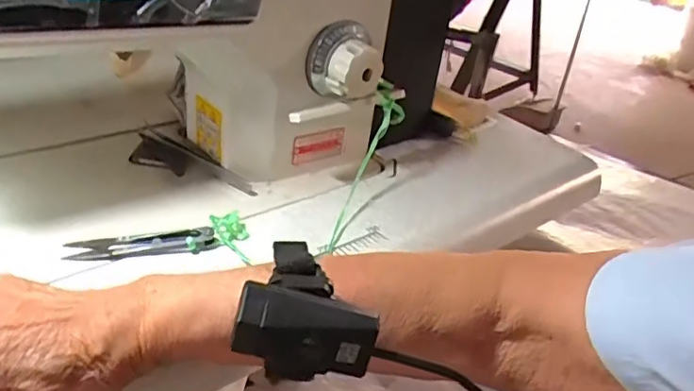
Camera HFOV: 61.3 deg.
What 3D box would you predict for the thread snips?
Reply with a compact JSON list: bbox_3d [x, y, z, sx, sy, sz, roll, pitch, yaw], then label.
[{"bbox_3d":[-0.141,0.033,0.408,0.099,0.012,0.021,-2,32,-15],"label":"thread snips"}]

